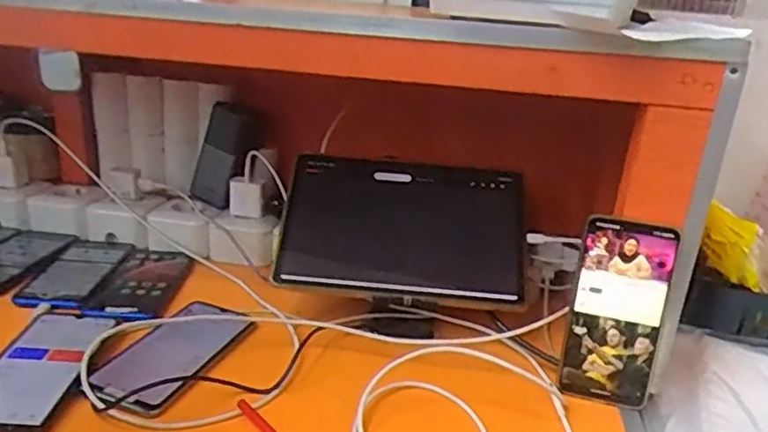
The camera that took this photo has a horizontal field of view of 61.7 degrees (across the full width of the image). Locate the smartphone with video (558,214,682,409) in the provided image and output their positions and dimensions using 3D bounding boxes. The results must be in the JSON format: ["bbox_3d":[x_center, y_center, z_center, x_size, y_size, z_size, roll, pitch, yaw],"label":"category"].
[{"bbox_3d":[0.205,0.085,0.557,0.080,0.165,0.010,10,15,11],"label":"smartphone with video"}]

